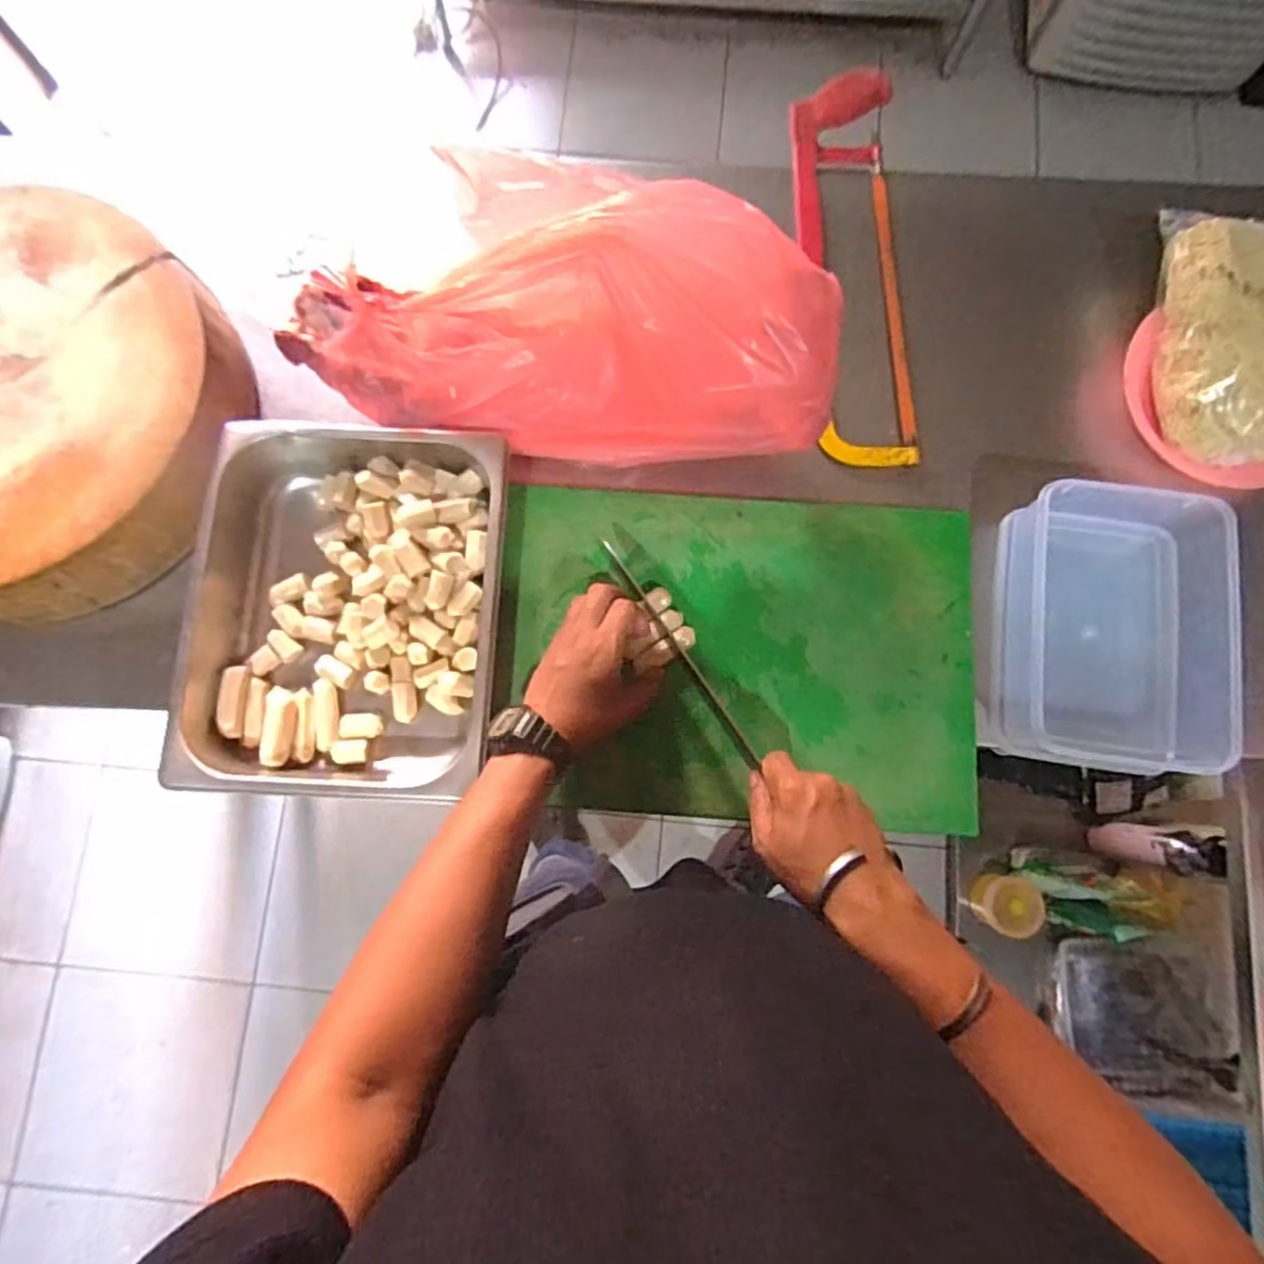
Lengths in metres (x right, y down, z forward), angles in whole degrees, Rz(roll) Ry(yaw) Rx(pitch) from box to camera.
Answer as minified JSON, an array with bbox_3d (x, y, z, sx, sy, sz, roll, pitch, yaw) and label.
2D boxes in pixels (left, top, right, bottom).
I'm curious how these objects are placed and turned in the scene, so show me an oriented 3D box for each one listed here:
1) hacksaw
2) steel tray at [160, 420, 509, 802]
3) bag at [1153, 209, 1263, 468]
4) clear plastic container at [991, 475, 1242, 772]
[{"bbox_3d":[0.225,-0.377,0.715,0.106,0.030,0.433,0,80,0],"label":"hacksaw"},{"bbox_3d":[-0.249,-0.022,0.633,0.265,0.072,0.329,1,80,0],"label":"steel tray"},{"bbox_3d":[0.566,-0.275,0.651,0.118,0.061,0.234,-1,80,0],"label":"bag"},{"bbox_3d":[0.429,-0.005,0.627,0.175,0.078,0.245,6,80,1],"label":"clear plastic container"}]

